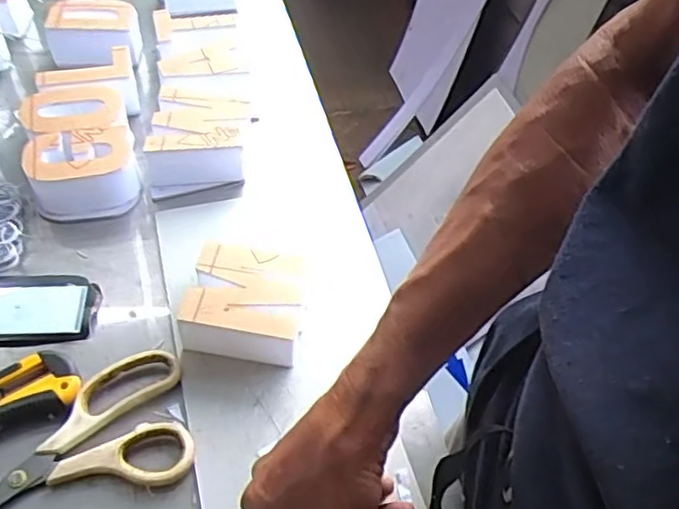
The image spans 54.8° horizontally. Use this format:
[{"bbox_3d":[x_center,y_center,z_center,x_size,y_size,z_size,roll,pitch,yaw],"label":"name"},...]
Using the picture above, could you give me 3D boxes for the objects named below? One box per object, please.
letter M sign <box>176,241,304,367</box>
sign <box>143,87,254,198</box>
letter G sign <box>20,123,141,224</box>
[{"bbox_3d":[-0.067,0.036,0.482,0.081,0.047,0.080,11,53,6],"label":"letter M sign"},{"bbox_3d":[-0.124,-0.098,0.583,0.081,0.049,0.086,5,52,1],"label":"sign"},{"bbox_3d":[-0.215,-0.066,0.553,0.085,0.048,0.061,-13,54,-12],"label":"letter G sign"}]

